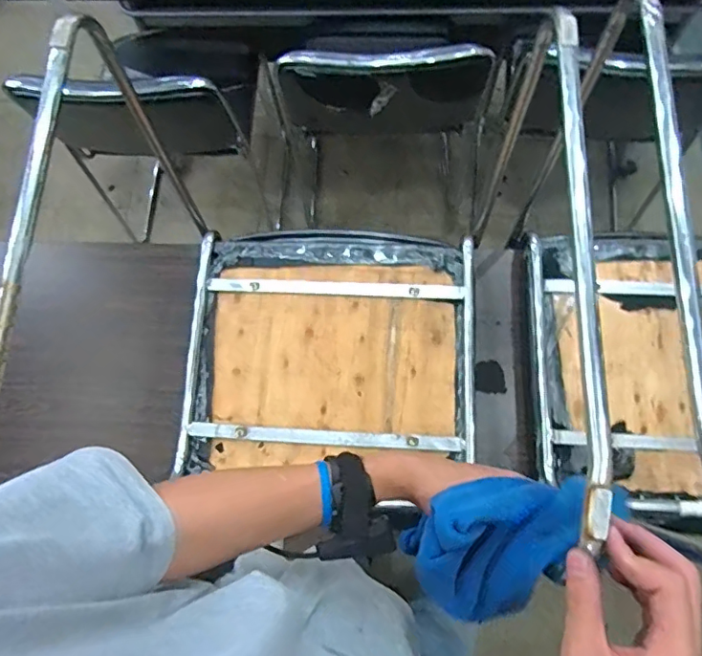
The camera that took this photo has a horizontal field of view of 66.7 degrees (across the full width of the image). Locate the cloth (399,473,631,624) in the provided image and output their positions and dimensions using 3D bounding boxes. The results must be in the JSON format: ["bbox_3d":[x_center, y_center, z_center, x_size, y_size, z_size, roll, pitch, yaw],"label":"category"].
[{"bbox_3d":[0.114,0.163,0.414,0.134,0.068,0.089,-39,74,-11],"label":"cloth"}]

